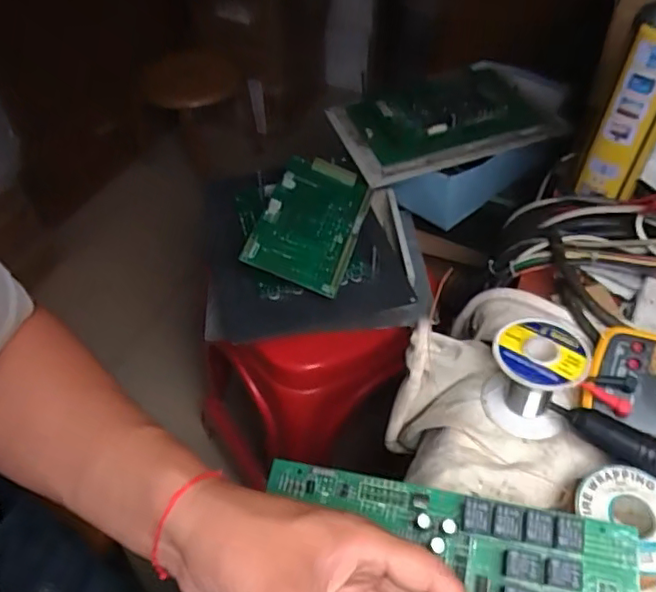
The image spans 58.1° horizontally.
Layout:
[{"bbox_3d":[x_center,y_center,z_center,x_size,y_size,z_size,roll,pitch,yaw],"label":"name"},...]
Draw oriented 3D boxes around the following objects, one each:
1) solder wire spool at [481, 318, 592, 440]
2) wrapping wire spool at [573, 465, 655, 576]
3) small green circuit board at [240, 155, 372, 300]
[{"bbox_3d":[0.150,0.058,0.436,0.061,0.064,0.059,22,53,19],"label":"solder wire spool"},{"bbox_3d":[0.196,0.140,0.378,0.057,0.016,0.067,-30,55,-23],"label":"wrapping wire spool"},{"bbox_3d":[-0.020,-0.095,0.737,0.117,0.012,0.200,21,58,-2],"label":"small green circuit board"}]

